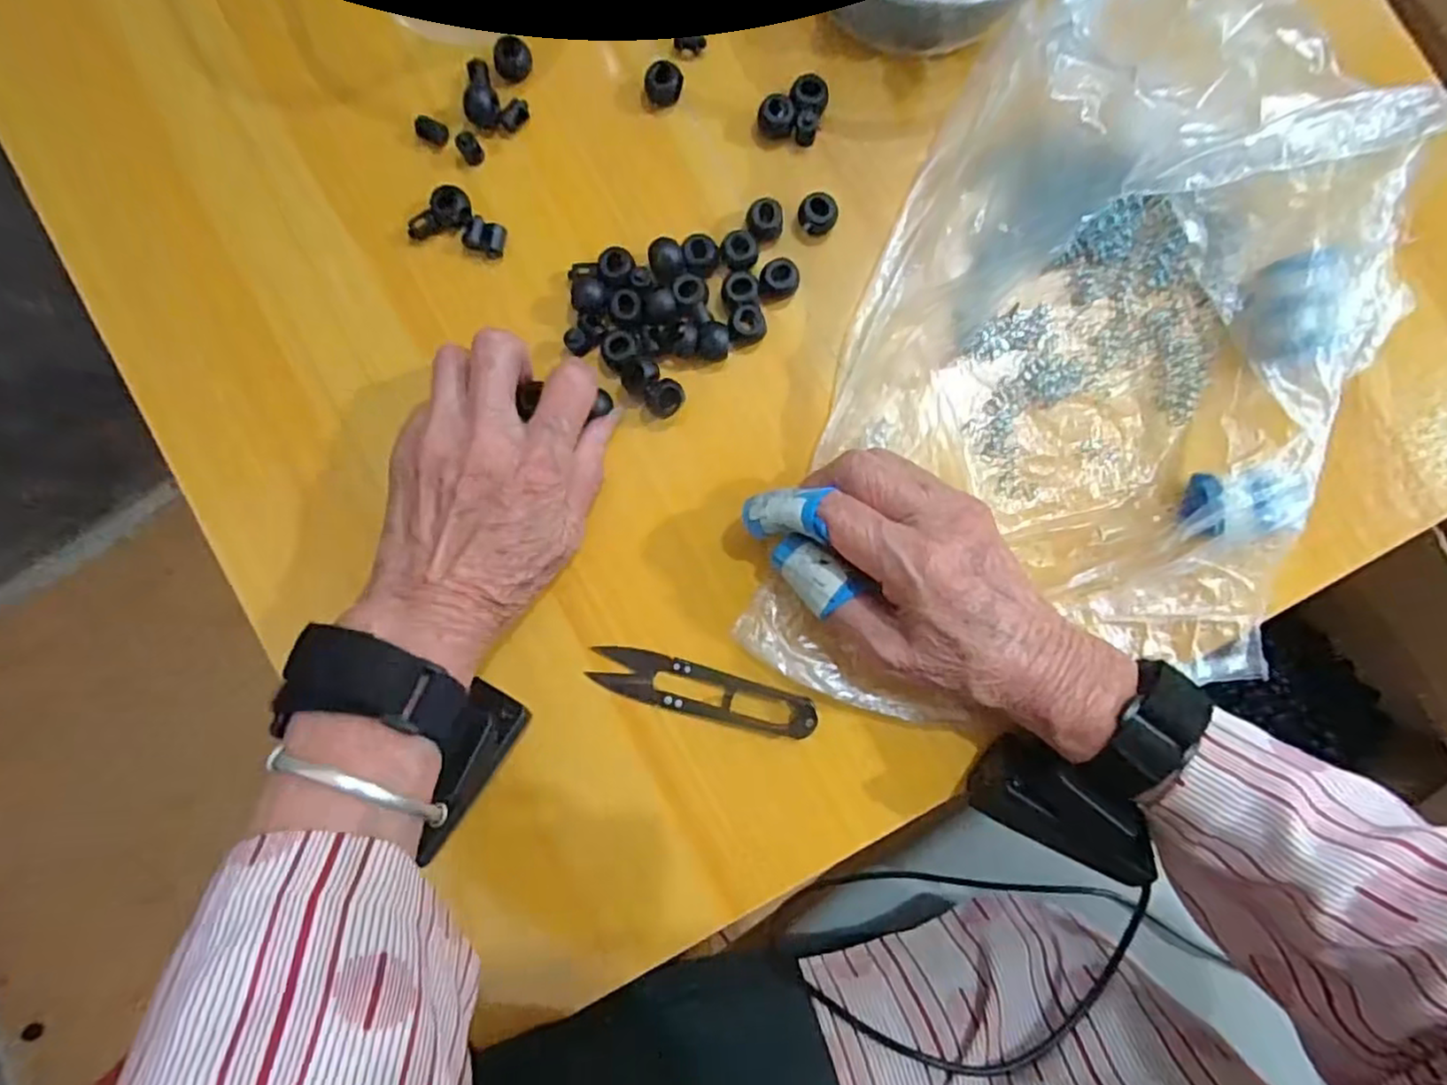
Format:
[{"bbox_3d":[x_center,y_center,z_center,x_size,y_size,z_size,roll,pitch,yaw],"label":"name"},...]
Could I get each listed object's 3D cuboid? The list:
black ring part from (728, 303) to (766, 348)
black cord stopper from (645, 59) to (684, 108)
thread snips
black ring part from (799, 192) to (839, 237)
[{"bbox_3d":[0.010,-0.099,0.313,0.017,0.010,0.016,0,88,2],"label":"black ring part"},{"bbox_3d":[-0.027,-0.211,0.316,0.015,0.015,0.014,0,88,2],"label":"black cord stopper"},{"bbox_3d":[-0.009,0.067,0.307,0.101,0.009,0.023,14,89,2],"label":"thread snips"},{"bbox_3d":[0.043,-0.149,0.313,0.016,0.013,0.015,0,88,2],"label":"black ring part"}]

